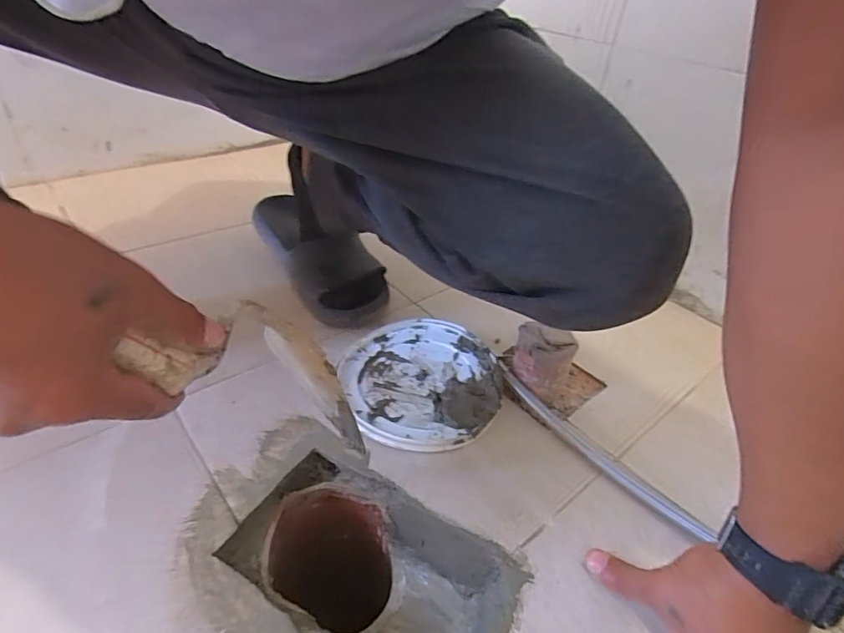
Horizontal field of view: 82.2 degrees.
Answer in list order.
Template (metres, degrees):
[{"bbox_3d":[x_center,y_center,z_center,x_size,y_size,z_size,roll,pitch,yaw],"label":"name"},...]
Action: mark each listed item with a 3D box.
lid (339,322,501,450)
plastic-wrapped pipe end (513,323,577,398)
[{"bbox_3d":[-0.002,0.063,0.493,0.151,0.024,0.167,-11,40,-21],"label":"lid"},{"bbox_3d":[0.119,0.050,0.497,0.062,0.069,0.041,17,38,15],"label":"plastic-wrapped pipe end"}]

